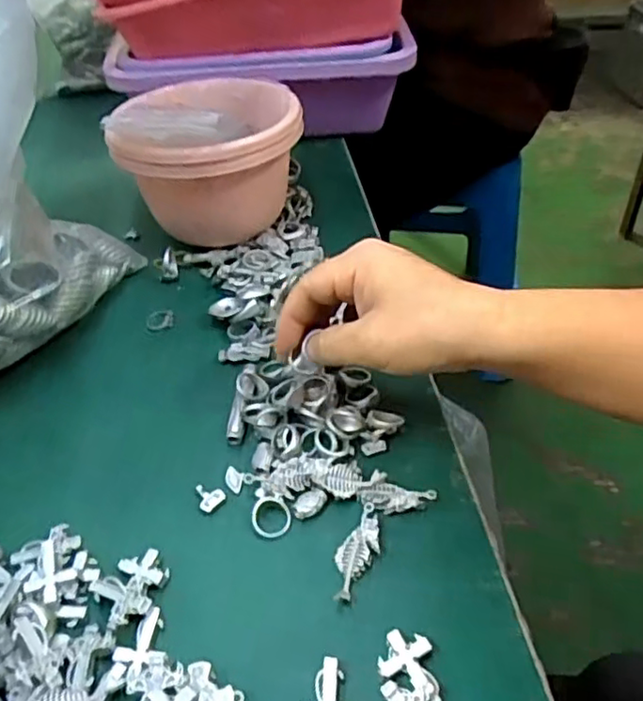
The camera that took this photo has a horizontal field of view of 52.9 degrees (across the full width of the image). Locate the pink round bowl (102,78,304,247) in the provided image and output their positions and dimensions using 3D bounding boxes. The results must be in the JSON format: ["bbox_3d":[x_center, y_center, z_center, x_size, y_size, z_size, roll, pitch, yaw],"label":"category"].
[{"bbox_3d":[-0.085,-0.154,0.533,0.132,0.120,0.135,-1,43,1],"label":"pink round bowl"}]

